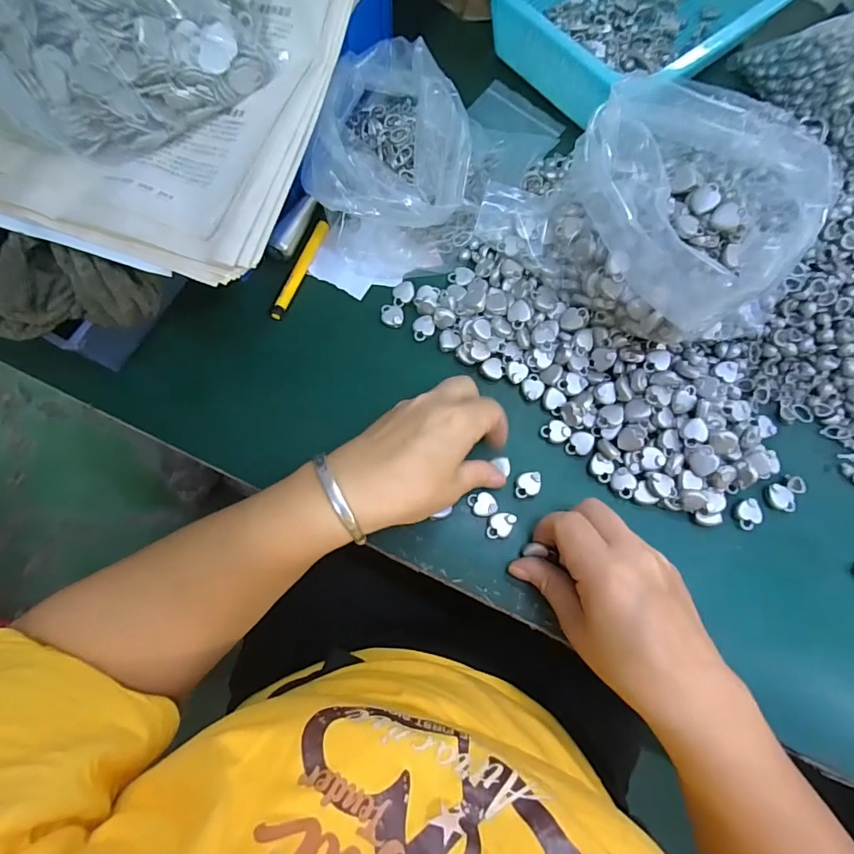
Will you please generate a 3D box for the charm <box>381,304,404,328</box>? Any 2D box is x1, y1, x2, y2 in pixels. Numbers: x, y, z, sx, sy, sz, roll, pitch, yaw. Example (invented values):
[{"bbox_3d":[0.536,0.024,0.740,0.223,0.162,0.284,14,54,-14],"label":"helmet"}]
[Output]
[{"bbox_3d":[-0.026,-0.085,0.345,0.017,0.006,0.018,0,74,0],"label":"charm"}]

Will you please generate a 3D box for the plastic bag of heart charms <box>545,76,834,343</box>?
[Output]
[{"bbox_3d":[0.176,-0.134,0.303,0.185,0.078,0.148,4,75,1],"label":"plastic bag of heart charms"}]

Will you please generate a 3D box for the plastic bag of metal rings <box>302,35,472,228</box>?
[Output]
[{"bbox_3d":[-0.019,-0.216,0.334,0.108,0.069,0.162,14,76,4],"label":"plastic bag of metal rings"}]

